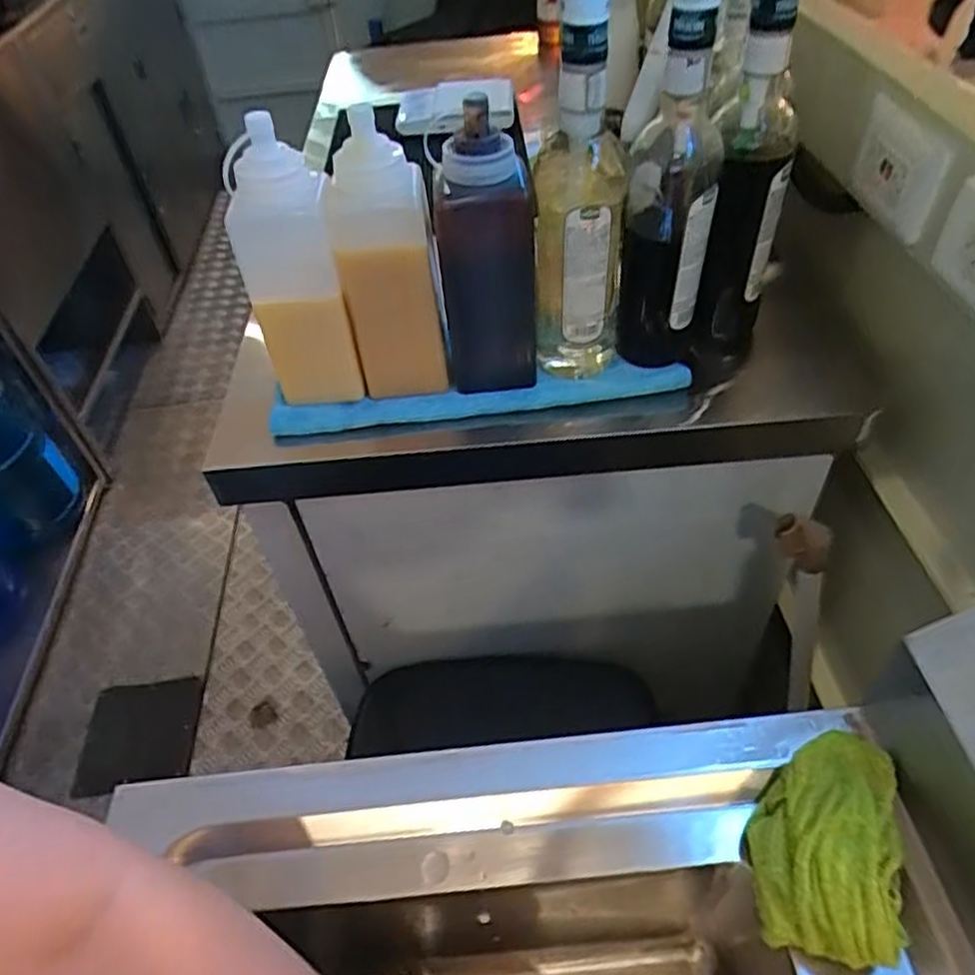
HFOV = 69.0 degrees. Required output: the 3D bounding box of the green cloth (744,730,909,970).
[{"bbox_3d":[0.180,0.180,0.379,0.065,0.044,0.118,11,49,16],"label":"green cloth"}]

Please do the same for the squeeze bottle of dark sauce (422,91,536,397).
[{"bbox_3d":[-0.002,-0.190,0.622,0.082,0.243,0.064,-6,47,1],"label":"squeeze bottle of dark sauce"}]

